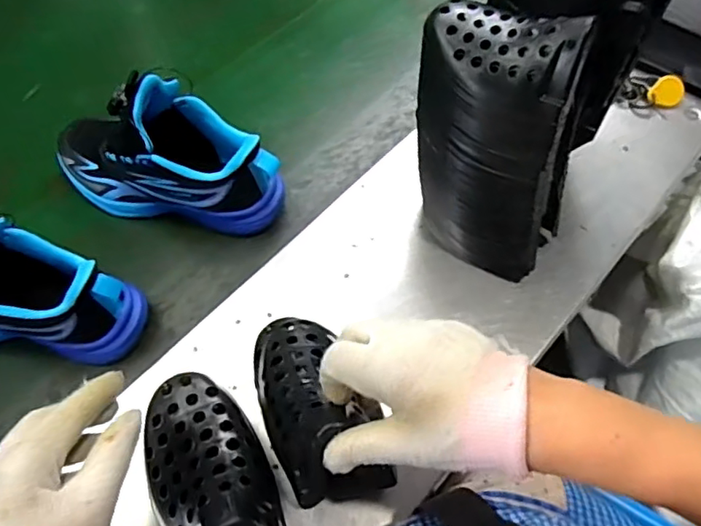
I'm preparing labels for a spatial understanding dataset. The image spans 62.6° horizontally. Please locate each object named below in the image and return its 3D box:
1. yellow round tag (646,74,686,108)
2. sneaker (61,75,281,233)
[{"bbox_3d":[0.337,-0.184,0.615,0.036,0.008,0.036,0,94,1],"label":"yellow round tag"},{"bbox_3d":[-0.177,-0.103,0.527,0.230,0.125,0.081,12,62,10],"label":"sneaker"}]

